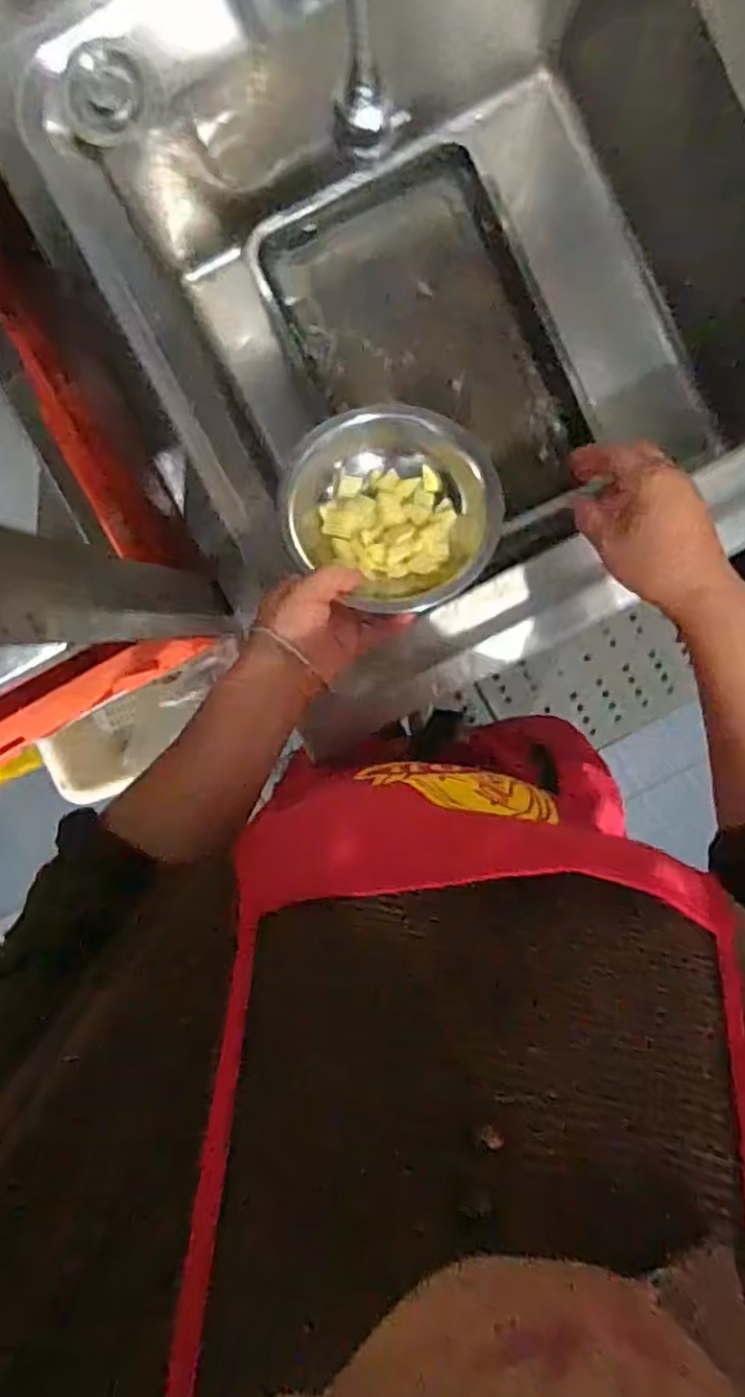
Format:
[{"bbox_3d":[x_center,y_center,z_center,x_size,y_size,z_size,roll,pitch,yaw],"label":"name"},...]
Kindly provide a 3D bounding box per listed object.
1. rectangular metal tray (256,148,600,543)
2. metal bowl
[{"bbox_3d":[0.071,-0.404,0.842,0.273,0.059,0.423,-28,94,3],"label":"rectangular metal tray"},{"bbox_3d":[0.015,-0.147,0.558,0.167,0.057,0.149,6,95,1],"label":"metal bowl"}]

